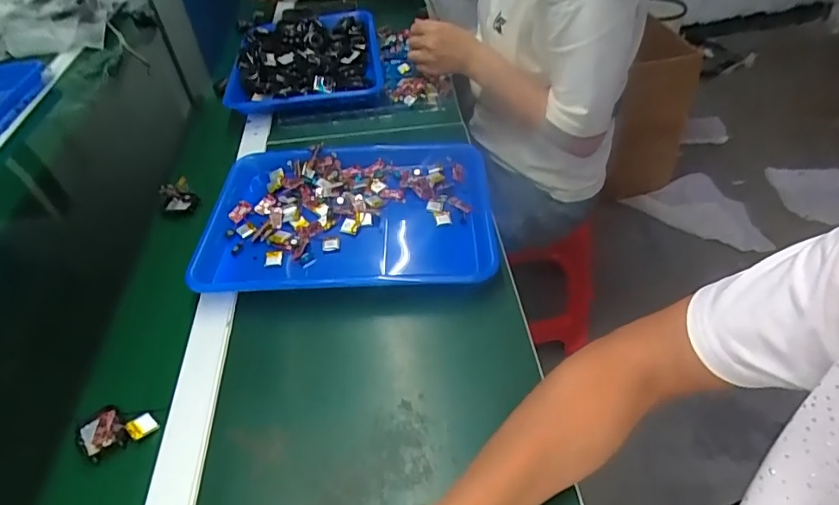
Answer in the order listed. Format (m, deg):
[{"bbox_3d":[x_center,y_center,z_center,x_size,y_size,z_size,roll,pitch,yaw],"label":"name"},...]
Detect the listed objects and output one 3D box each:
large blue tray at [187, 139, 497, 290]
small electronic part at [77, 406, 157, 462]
[{"bbox_3d":[-0.089,-0.046,0.634,0.353,0.037,0.255,-3,45,3],"label":"large blue tray"},{"bbox_3d":[-0.273,0.156,0.458,0.059,0.009,0.050,-32,51,-24],"label":"small electronic part"}]

